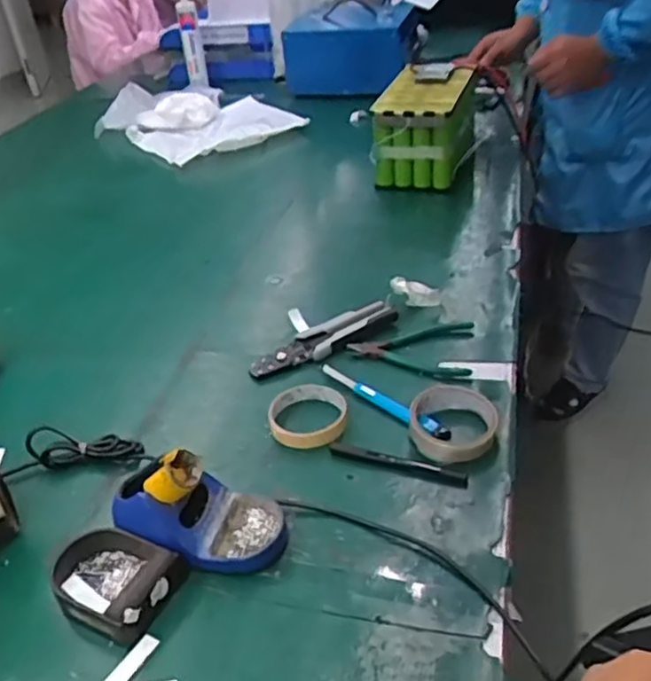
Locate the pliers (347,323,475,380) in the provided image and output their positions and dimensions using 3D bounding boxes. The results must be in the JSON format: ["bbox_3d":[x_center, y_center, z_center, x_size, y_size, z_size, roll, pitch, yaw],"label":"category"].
[{"bbox_3d":[0.104,0.007,0.831,0.143,0.010,0.109,2,36,13],"label":"pliers"}]

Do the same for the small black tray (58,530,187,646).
[{"bbox_3d":[-0.179,0.202,0.578,0.112,0.032,0.077,11,39,24],"label":"small black tray"}]

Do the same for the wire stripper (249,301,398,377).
[{"bbox_3d":[-0.002,-0.002,0.851,0.194,0.024,0.062,-24,38,-22],"label":"wire stripper"}]

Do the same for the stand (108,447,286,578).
[{"bbox_3d":[-0.115,0.146,0.598,0.152,0.084,0.080,-4,35,4],"label":"stand"}]

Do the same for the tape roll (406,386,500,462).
[{"bbox_3d":[0.131,0.084,0.704,0.087,0.030,0.090,-5,35,3],"label":"tape roll"}]

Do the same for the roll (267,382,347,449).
[{"bbox_3d":[-0.019,0.080,0.737,0.084,0.018,0.089,-5,35,3],"label":"roll"}]

